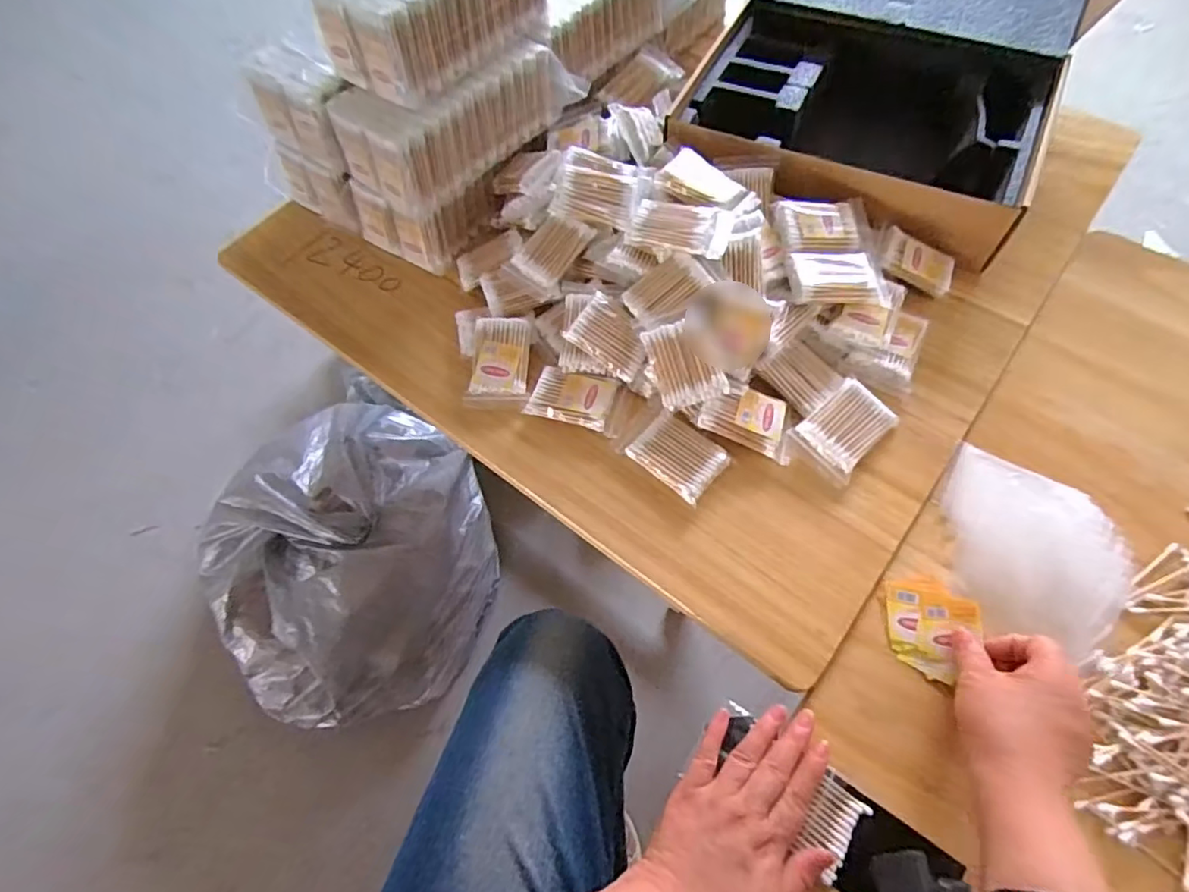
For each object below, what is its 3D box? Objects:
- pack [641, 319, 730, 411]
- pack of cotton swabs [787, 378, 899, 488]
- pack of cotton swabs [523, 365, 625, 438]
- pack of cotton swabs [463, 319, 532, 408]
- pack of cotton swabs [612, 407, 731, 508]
[{"bbox_3d":[0.078,-0.074,0.525,0.054,0.017,0.074,-17,63,-5],"label":"pack"},{"bbox_3d":[0.222,-0.013,0.529,0.083,0.026,0.061,-37,68,-15],"label":"pack of cotton swabs"},{"bbox_3d":[-0.016,-0.044,0.562,0.087,0.014,0.056,15,65,9],"label":"pack of cotton swabs"},{"bbox_3d":[-0.091,-0.082,0.575,0.057,0.015,0.087,4,83,-4],"label":"pack of cotton swabs"},{"bbox_3d":[0.068,0.005,0.530,0.090,0.016,0.057,37,71,18],"label":"pack of cotton swabs"}]

